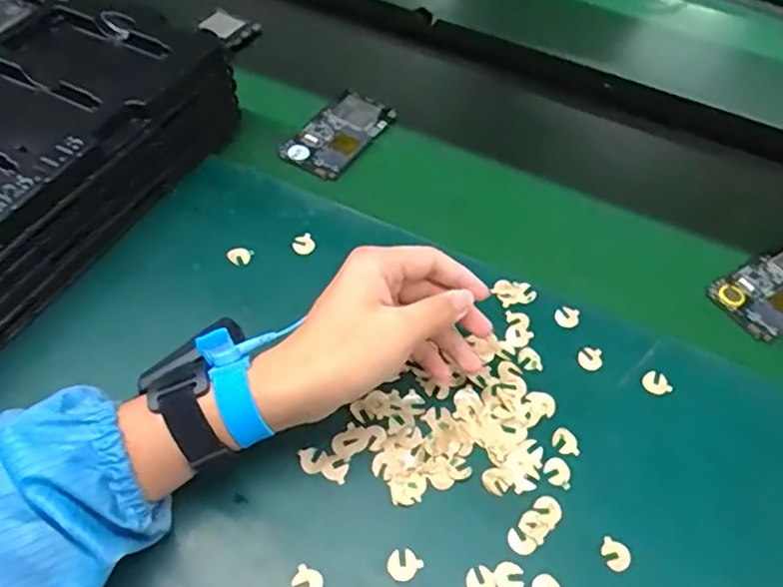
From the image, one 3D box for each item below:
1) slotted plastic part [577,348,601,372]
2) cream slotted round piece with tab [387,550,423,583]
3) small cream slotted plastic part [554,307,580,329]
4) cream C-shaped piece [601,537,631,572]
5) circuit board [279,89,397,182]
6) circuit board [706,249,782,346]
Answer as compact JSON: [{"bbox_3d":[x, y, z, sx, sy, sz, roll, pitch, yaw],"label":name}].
[{"bbox_3d":[0.150,0.049,0.474,0.018,0.004,0.019,2,54,-3],"label":"slotted plastic part"},{"bbox_3d":[0.007,0.163,0.378,0.020,0.004,0.018,-35,64,-26],"label":"cream slotted round piece with tab"},{"bbox_3d":[0.139,0.018,0.497,0.019,0.004,0.020,17,55,7],"label":"small cream slotted plastic part"},{"bbox_3d":[0.140,0.162,0.390,0.018,0.004,0.017,23,56,12],"label":"cream C-shaped piece"},{"bbox_3d":[-0.049,-0.158,0.611,0.067,0.006,0.119,29,57,15],"label":"circuit board"},{"bbox_3d":[0.335,-0.005,0.538,0.125,0.009,0.063,-25,60,-21],"label":"circuit board"}]

